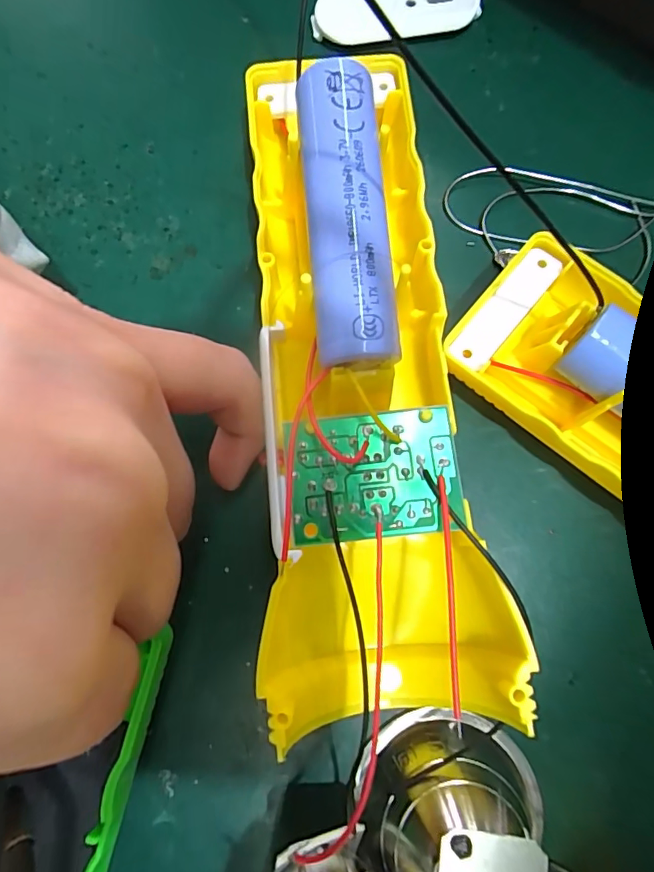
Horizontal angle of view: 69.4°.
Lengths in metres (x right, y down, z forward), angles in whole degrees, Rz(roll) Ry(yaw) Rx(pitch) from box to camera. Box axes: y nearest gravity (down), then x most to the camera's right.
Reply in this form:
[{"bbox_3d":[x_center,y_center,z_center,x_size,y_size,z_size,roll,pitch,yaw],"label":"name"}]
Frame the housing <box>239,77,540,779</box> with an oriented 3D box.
[{"bbox_3d":[0.009,-0.018,0.110,0.049,0.038,0.159,-3,82,-2],"label":"housing"}]

